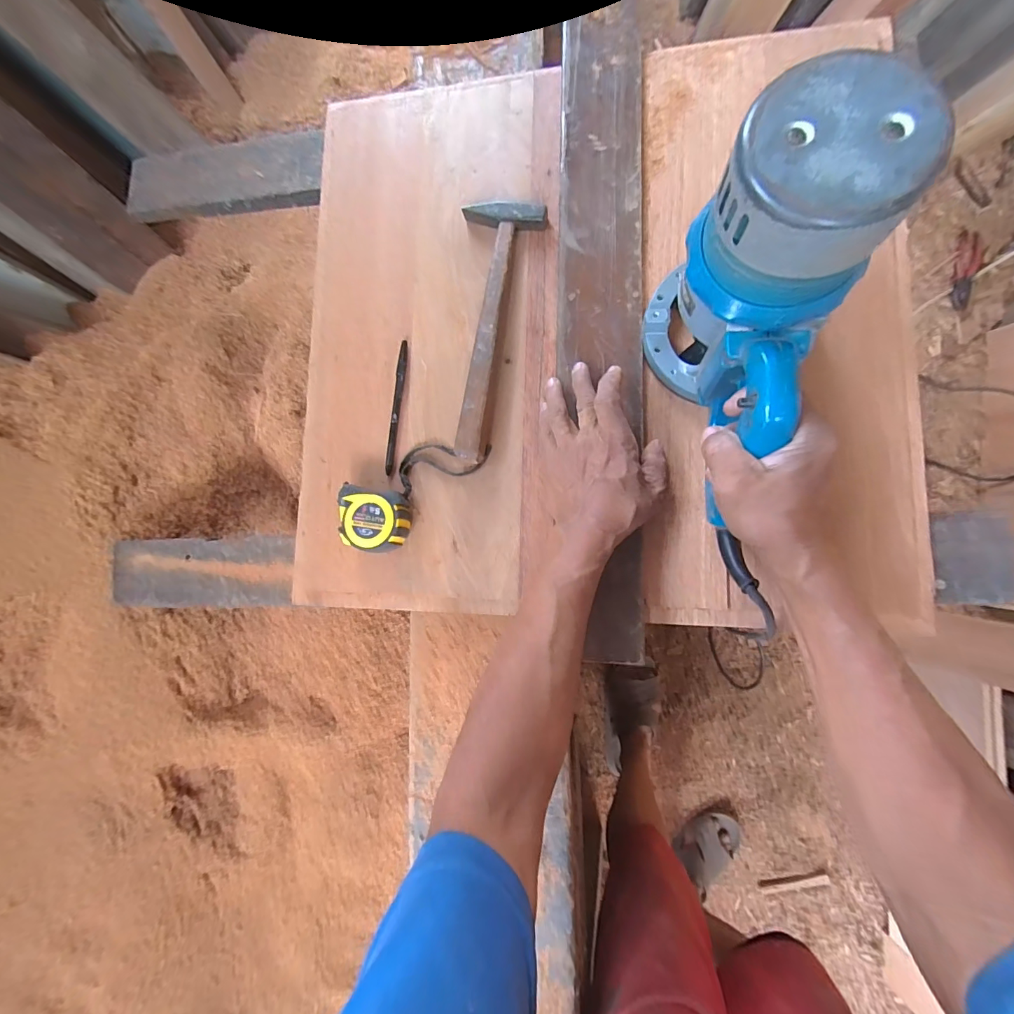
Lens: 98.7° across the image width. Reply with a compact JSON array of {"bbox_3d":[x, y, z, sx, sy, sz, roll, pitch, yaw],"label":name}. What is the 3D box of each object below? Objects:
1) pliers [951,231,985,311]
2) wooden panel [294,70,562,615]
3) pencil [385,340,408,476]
[{"bbox_3d":[1.074,-0.550,1.010,0.057,0.025,0.169,2,86,9],"label":"pliers"},{"bbox_3d":[-0.089,-0.191,0.486,0.282,0.026,0.603,1,86,9],"label":"wooden panel"},{"bbox_3d":[-0.124,-0.111,0.486,0.012,0.004,0.149,6,86,9],"label":"pencil"}]

